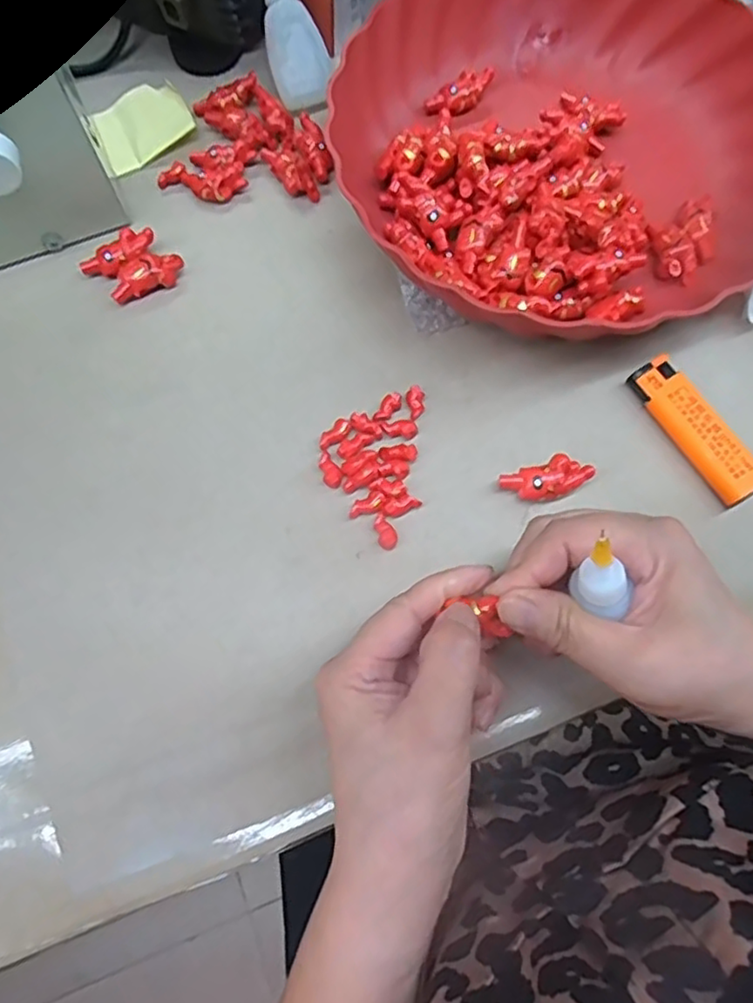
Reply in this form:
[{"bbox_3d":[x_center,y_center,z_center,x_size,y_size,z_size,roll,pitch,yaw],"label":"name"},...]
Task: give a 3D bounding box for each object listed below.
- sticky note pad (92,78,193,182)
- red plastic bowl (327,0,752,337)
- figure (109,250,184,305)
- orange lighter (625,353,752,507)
[{"bbox_3d":[-0.142,-0.227,0.384,0.058,0.010,0.050,-30,76,-9],"label":"sticky note pad"},{"bbox_3d":[0.097,-0.194,0.346,0.239,0.048,0.232,0,73,-1],"label":"red plastic bowl"},{"bbox_3d":[-0.125,-0.124,0.349,0.041,0.010,0.018,-26,75,-8],"label":"figure"},{"bbox_3d":[0.157,-0.035,0.318,0.020,0.016,0.080,-31,76,-9],"label":"orange lighter"}]

